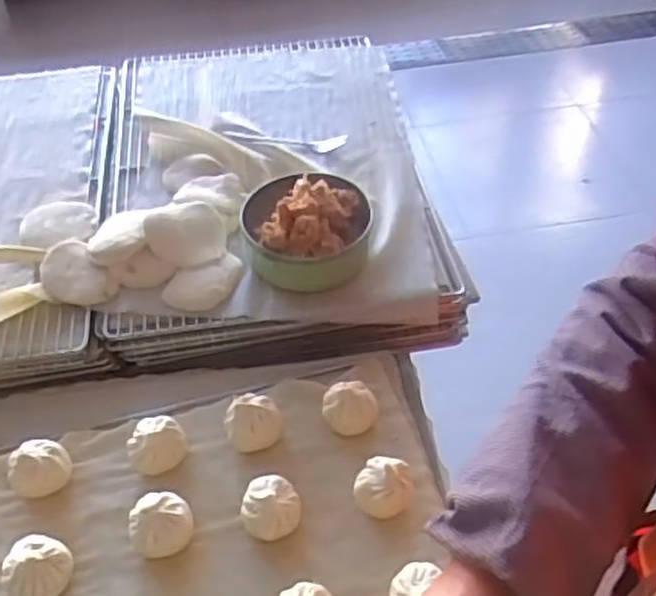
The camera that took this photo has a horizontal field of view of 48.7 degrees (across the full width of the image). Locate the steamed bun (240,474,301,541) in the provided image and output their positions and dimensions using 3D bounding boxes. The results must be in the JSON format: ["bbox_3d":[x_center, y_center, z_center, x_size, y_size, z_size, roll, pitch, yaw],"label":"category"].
[{"bbox_3d":[-0.050,0.185,0.638,0.050,0.042,0.048,-1,46,1],"label":"steamed bun"}]

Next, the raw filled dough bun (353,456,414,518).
[{"bbox_3d":[0.049,0.172,0.645,0.049,0.044,0.047,-1,46,1],"label":"raw filled dough bun"}]

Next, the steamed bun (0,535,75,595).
[{"bbox_3d":[-0.244,0.226,0.606,0.050,0.046,0.054,29,54,27],"label":"steamed bun"}]

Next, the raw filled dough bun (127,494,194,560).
[{"bbox_3d":[-0.146,0.195,0.630,0.050,0.043,0.052,27,53,26],"label":"raw filled dough bun"}]

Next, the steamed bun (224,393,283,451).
[{"bbox_3d":[-0.073,0.120,0.694,0.054,0.040,0.044,10,47,12],"label":"steamed bun"}]

